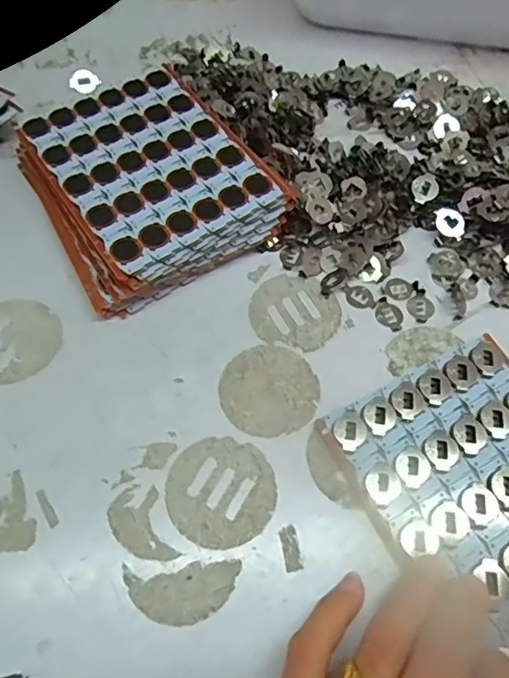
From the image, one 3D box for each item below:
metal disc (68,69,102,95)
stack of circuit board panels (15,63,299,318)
[{"bbox_3d":[-0.131,-0.199,0.406,0.022,0.008,0.022,1,62,-2],"label":"metal disc"},{"bbox_3d":[-0.069,-0.104,0.343,0.133,0.031,0.153,-27,66,-16],"label":"stack of circuit board panels"}]

